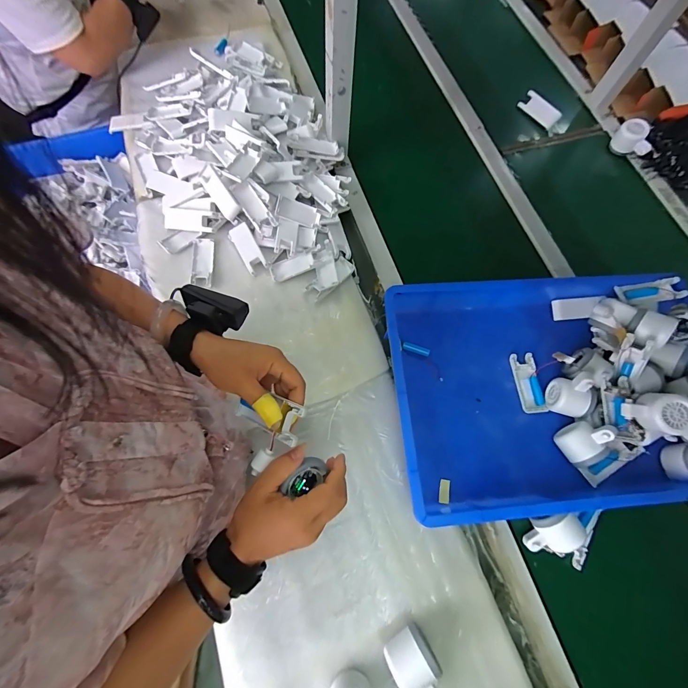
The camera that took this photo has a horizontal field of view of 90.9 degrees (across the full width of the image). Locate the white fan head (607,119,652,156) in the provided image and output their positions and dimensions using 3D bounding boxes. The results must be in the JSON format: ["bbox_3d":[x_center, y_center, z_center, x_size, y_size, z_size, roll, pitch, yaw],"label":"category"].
[{"bbox_3d":[0.681,-0.483,0.791,0.082,0.046,0.049,23,71,5],"label":"white fan head"}]

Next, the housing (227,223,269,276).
[{"bbox_3d":[-0.183,-0.181,0.650,0.042,0.016,0.100,-33,80,2],"label":"housing"}]

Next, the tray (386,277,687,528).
[{"bbox_3d":[0.335,0.070,0.562,0.505,0.072,0.366,-3,71,-4],"label":"tray"}]

